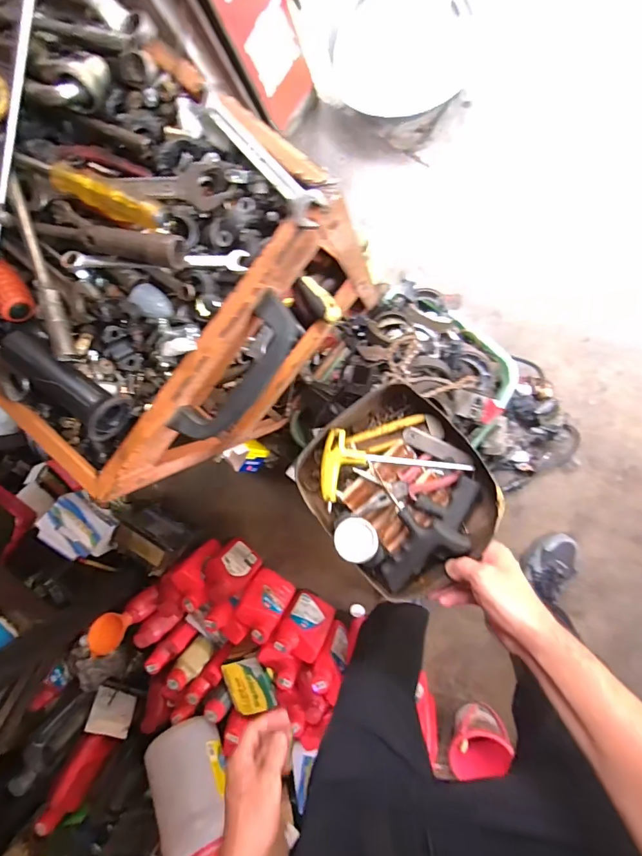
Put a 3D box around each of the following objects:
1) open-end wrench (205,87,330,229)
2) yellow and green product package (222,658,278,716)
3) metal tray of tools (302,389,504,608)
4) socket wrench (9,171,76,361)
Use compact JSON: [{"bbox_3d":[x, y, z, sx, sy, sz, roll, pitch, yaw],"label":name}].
[{"bbox_3d":[-0.049,-0.213,0.340,0.133,0.010,0.030,43,103,5],"label":"open-end wrench"},{"bbox_3d":[-0.170,0.626,1.045,0.111,0.016,0.124,-24,91,8],"label":"yellow and green product package"},{"bbox_3d":[0.092,0.073,0.507,0.189,0.093,0.213,-39,89,8],"label":"metal tray of tools"},{"bbox_3d":[-0.234,-0.134,0.357,0.014,0.018,0.157,-17,92,13],"label":"socket wrench"}]

